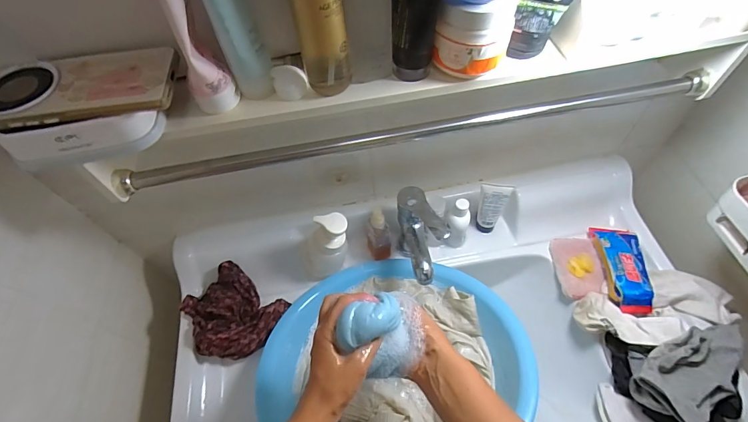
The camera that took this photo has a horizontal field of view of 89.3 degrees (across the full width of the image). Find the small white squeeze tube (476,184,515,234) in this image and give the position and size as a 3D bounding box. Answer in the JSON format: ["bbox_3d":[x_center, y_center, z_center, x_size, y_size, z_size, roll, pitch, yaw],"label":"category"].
[{"bbox_3d":[0.202,-0.003,0.658,0.046,0.115,0.027,12,59,11],"label":"small white squeeze tube"}]

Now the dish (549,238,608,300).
[{"bbox_3d":[0.355,0.094,0.659,0.070,0.023,0.112,-1,57,3],"label":"dish"}]

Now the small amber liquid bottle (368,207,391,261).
[{"bbox_3d":[0.010,0.039,0.639,0.038,0.123,0.035,-5,57,1],"label":"small amber liquid bottle"}]

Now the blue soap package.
[{"bbox_3d":[0.406,0.091,0.618,0.061,0.032,0.145,3,57,6],"label":"blue soap package"}]

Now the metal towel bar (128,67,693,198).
[{"bbox_3d":[0.054,-0.096,0.441,0.678,0.019,0.033,-11,57,-3],"label":"metal towel bar"}]

